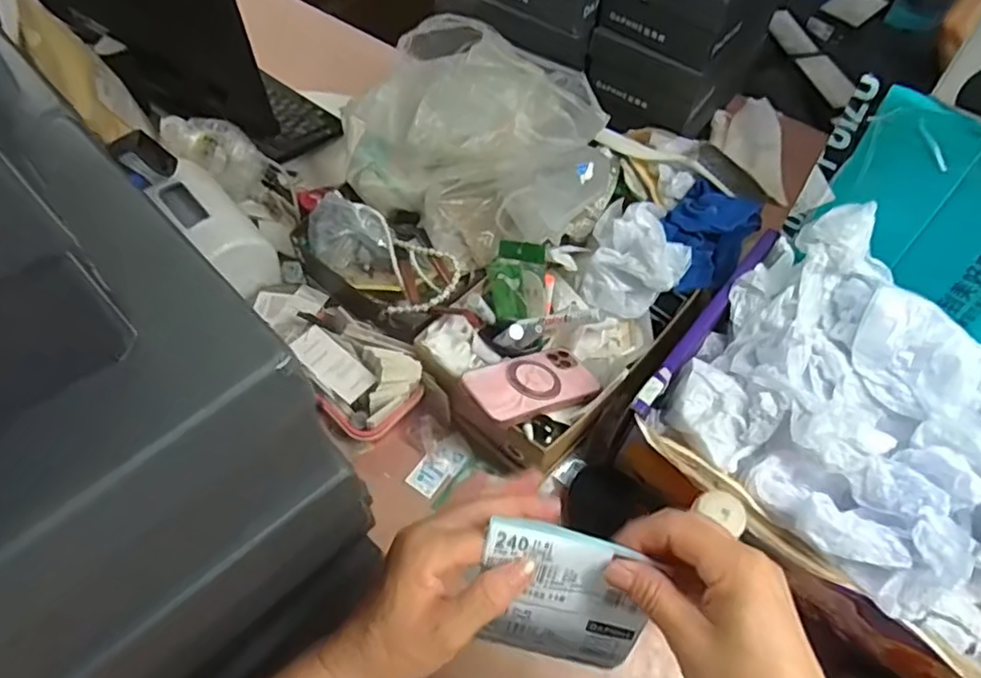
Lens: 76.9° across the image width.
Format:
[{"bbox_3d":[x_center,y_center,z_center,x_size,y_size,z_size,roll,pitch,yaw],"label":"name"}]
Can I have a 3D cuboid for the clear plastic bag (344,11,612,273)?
[{"bbox_3d":[-0.016,-0.239,0.735,0.341,0.120,0.248,37,65,18],"label":"clear plastic bag"}]

